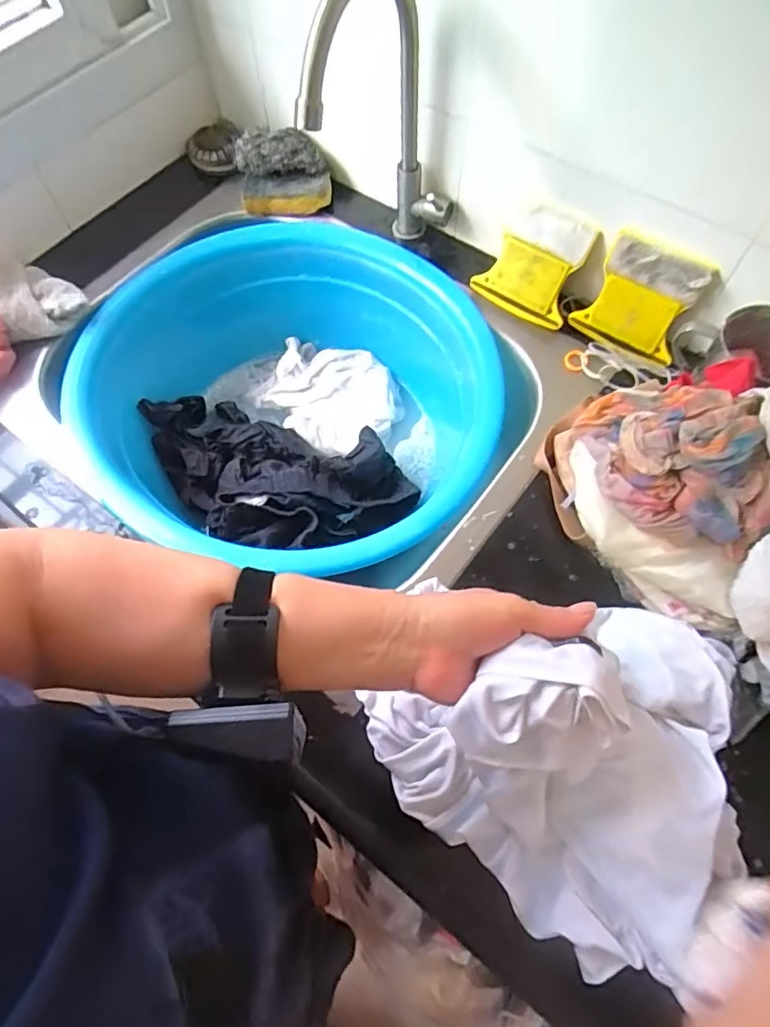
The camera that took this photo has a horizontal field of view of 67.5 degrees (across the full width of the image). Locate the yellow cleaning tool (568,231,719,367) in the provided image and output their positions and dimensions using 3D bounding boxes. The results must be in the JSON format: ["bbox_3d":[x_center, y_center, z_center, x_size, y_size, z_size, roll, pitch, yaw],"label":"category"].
[{"bbox_3d":[0.262,-0.220,0.584,0.099,0.104,0.044,32,45,17],"label":"yellow cleaning tool"}]

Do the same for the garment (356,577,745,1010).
[{"bbox_3d":[0.125,0.140,0.388,0.235,0.143,0.227,30,69,15],"label":"garment"}]

